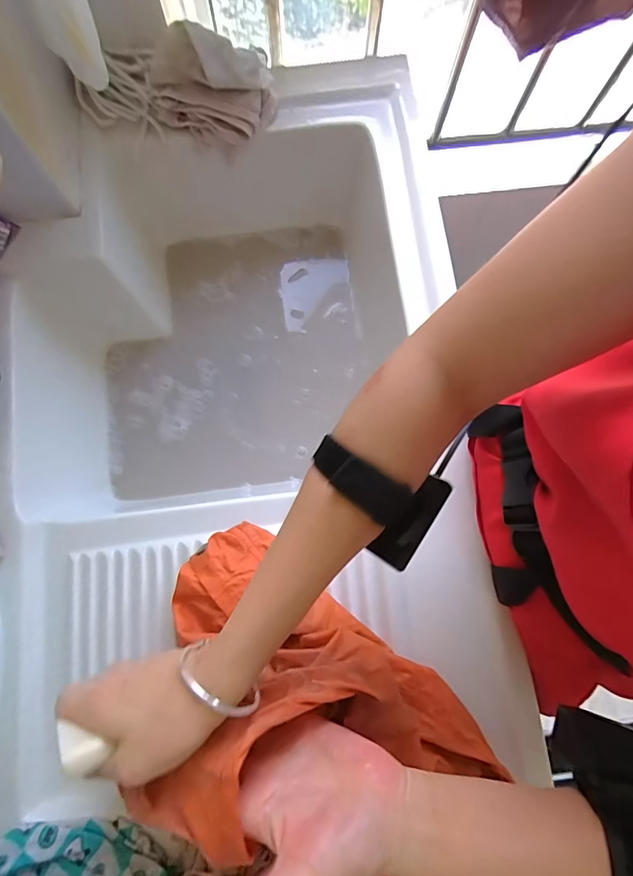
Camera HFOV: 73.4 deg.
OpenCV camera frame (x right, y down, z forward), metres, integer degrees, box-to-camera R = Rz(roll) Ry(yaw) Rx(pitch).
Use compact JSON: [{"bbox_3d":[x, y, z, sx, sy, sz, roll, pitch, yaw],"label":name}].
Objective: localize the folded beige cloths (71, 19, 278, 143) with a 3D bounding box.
[{"bbox_3d":[-0.163,-0.405,0.480,0.218,0.078,0.059,7,79,1],"label":"folded beige cloths"}]

